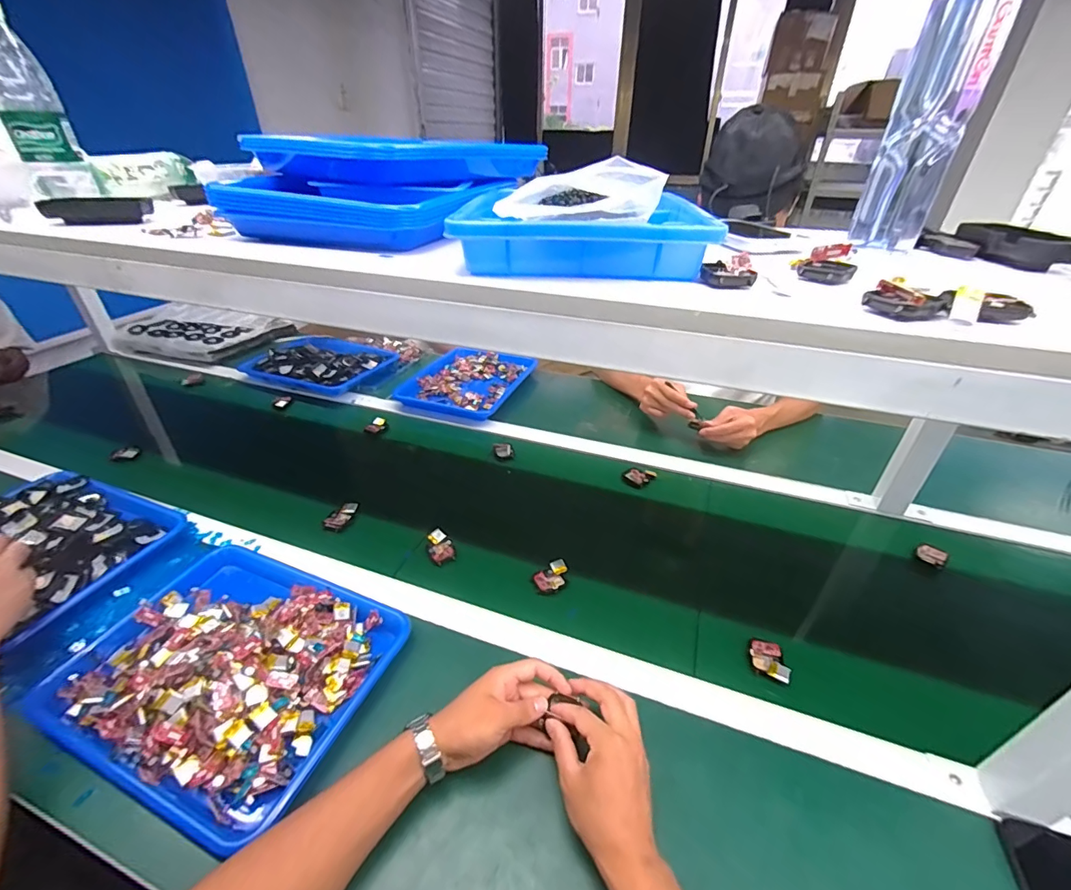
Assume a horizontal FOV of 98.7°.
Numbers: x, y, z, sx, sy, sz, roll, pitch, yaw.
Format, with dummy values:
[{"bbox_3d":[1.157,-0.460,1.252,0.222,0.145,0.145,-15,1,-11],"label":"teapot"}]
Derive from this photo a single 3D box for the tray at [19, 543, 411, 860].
[{"bbox_3d":[-0.343,0.249,0.530,0.334,0.056,0.260,14,37,18],"label":"tray"}]

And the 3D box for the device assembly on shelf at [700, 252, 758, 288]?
[{"bbox_3d":[0.155,-0.139,0.367,0.039,0.021,0.029,9,35,11],"label":"device assembly on shelf"}]

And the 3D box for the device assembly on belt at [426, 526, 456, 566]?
[{"bbox_3d":[-0.143,0.151,0.690,0.034,0.023,0.054,-16,38,-23],"label":"device assembly on belt"}]

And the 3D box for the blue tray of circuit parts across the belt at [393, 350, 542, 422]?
[{"bbox_3d":[-0.159,-0.161,1.137,0.250,0.037,0.305,12,36,16],"label":"blue tray of circuit parts across the belt"}]

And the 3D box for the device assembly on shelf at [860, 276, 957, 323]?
[{"bbox_3d":[0.254,-0.097,0.313,0.040,0.019,0.042,-21,40,-29],"label":"device assembly on shelf"}]

